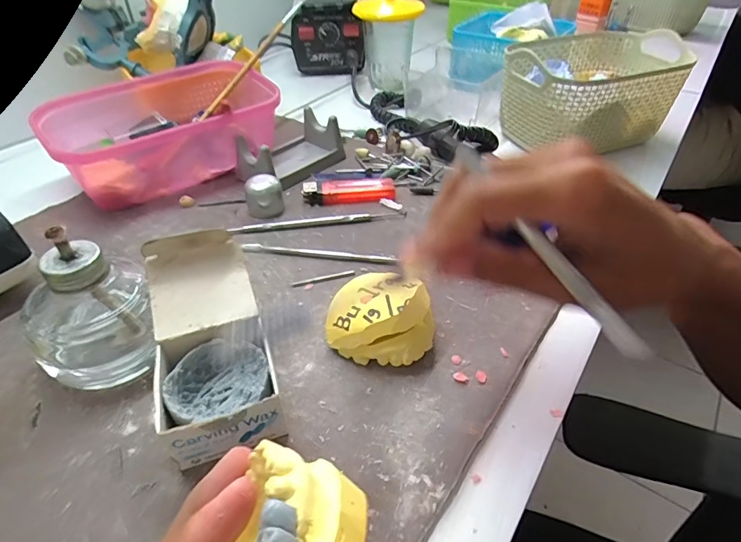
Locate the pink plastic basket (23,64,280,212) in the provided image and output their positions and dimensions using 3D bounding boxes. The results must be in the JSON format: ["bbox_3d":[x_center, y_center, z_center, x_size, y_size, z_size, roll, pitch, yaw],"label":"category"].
[{"bbox_3d":[-0.185,-0.129,0.418,0.186,0.064,0.127,-34,53,-31],"label":"pink plastic basket"}]

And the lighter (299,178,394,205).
[{"bbox_3d":[-0.019,-0.071,0.393,0.078,0.009,0.031,-6,43,-8],"label":"lighter"}]

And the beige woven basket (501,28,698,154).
[{"bbox_3d":[0.226,-0.184,0.462,0.174,0.077,0.122,-13,44,-14],"label":"beige woven basket"}]

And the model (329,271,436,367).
[{"bbox_3d":[0.007,0.027,0.263,0.059,0.039,0.045,8,43,8],"label":"model"}]

